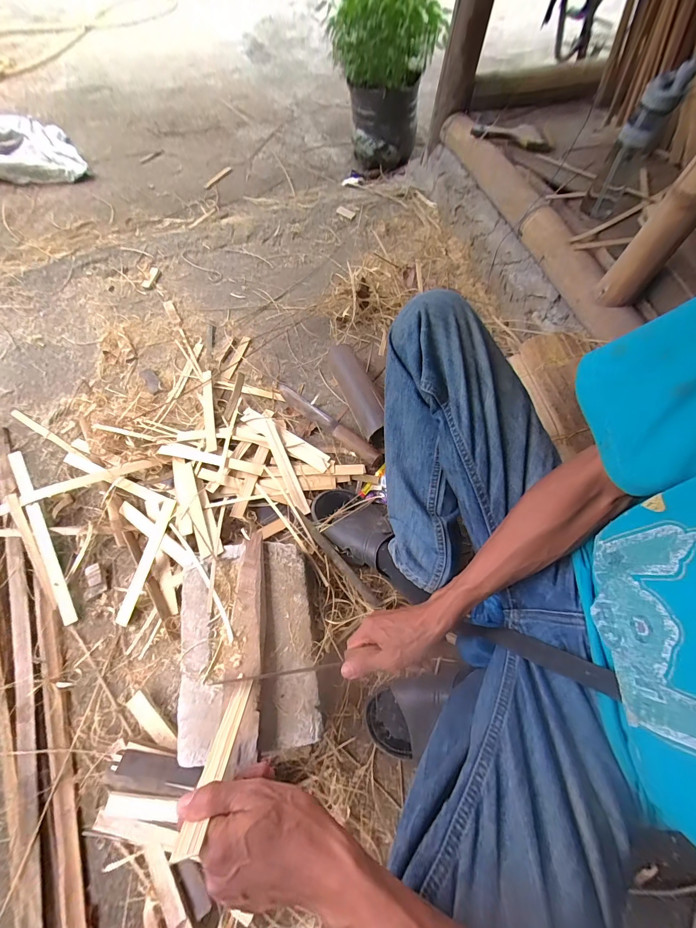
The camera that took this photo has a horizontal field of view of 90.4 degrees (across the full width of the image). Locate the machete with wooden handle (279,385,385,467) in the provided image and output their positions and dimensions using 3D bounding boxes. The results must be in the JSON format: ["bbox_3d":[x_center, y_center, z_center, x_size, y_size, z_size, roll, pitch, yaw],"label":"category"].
[{"bbox_3d":[-0.046,-0.097,0.768,0.309,0.037,0.043,39,69,15],"label":"machete with wooden handle"}]

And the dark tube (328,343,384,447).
[{"bbox_3d":[0.028,-0.160,0.782,0.075,0.071,0.247,-21,67,-12],"label":"dark tube"}]

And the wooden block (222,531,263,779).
[{"bbox_3d":[-0.147,0.253,0.511,0.047,0.037,0.301,-2,64,-1],"label":"wooden block"}]

